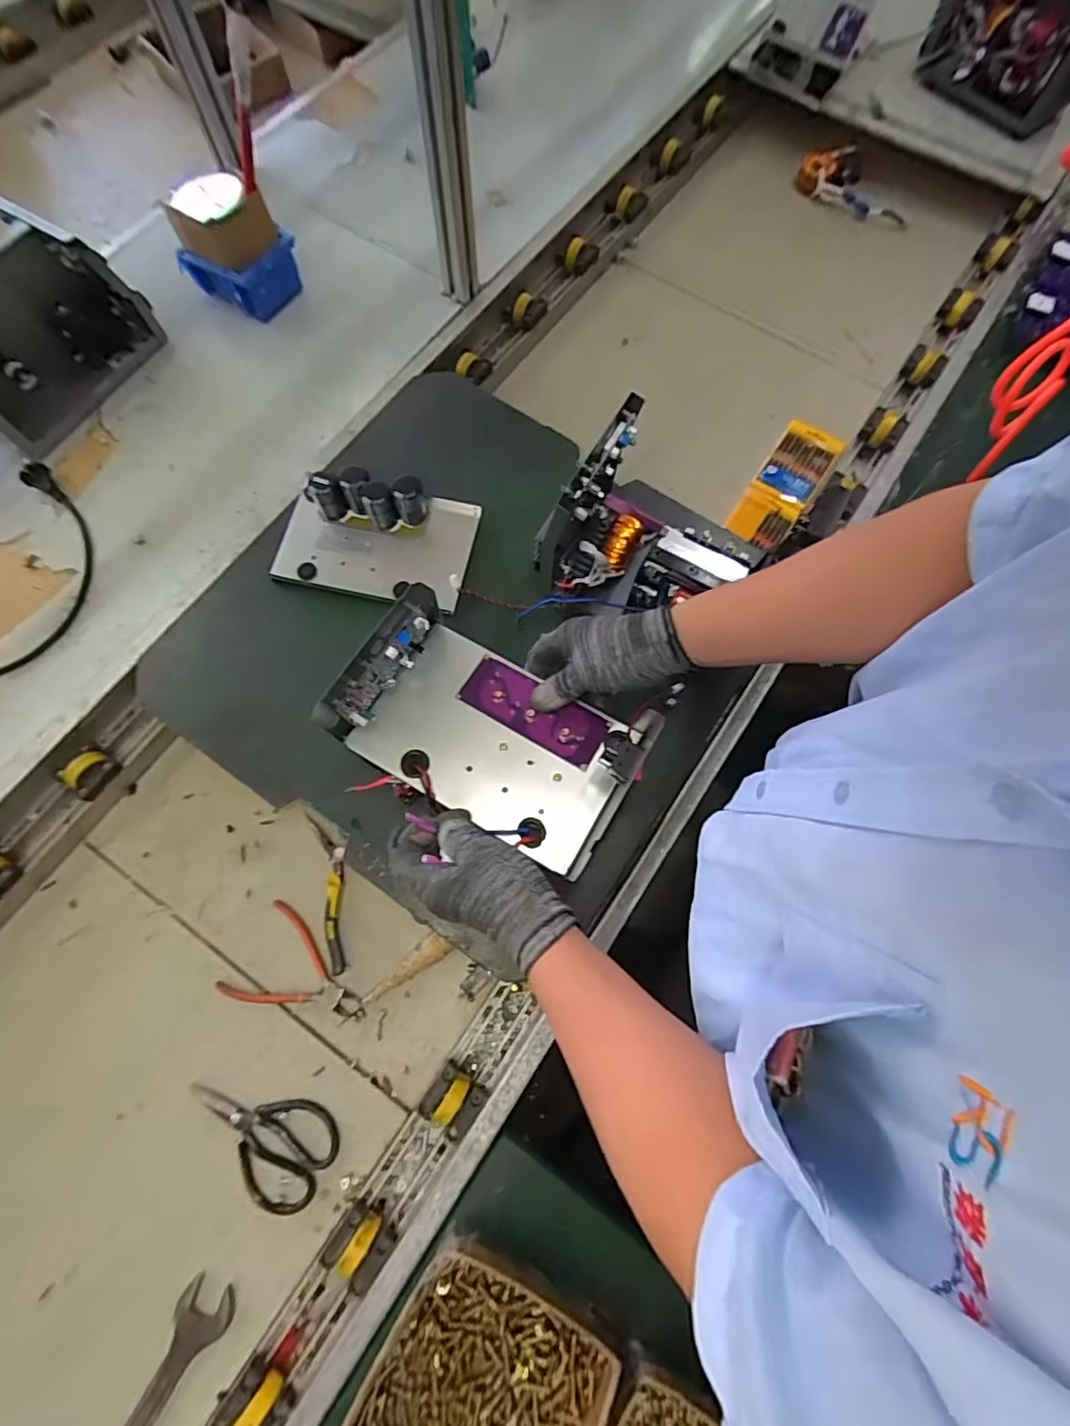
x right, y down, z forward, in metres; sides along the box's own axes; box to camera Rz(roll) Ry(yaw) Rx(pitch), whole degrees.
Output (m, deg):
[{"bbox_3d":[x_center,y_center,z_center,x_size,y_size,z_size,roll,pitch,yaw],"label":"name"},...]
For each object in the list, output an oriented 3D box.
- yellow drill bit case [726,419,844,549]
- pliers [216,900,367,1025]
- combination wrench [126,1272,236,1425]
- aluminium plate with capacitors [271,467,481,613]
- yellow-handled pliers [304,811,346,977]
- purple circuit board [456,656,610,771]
[{"bbox_3d":[0.365,-0.336,0.842,0.082,0.019,0.241,32,75,9],"label":"yellow drill bit case"},{"bbox_3d":[-0.258,0.296,0.642,0.154,0.012,0.103,30,75,8],"label":"pliers"},{"bbox_3d":[-0.379,0.672,0.518,0.050,0.014,0.289,29,75,8],"label":"combination wrench"},{"bbox_3d":[-0.191,-0.214,0.693,0.229,0.072,0.152,8,73,2],"label":"aluminium plate with capacitors"},{"bbox_3d":[-0.232,0.201,0.667,0.054,0.016,0.182,-15,74,-5],"label":"yellow-handled pliers"},{"bbox_3d":[-0.001,-0.002,0.533,0.135,0.015,0.052,30,75,10],"label":"purple circuit board"}]

